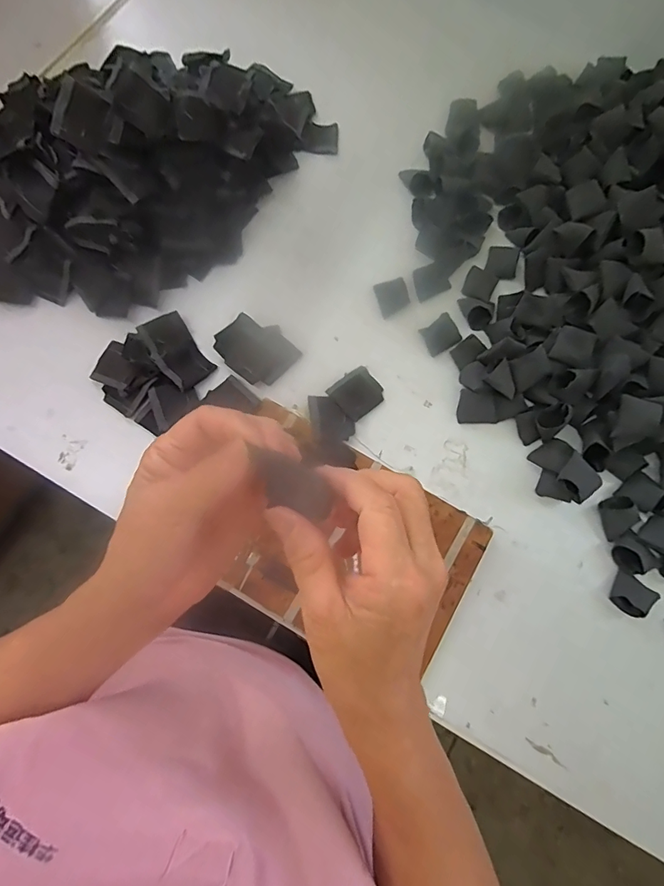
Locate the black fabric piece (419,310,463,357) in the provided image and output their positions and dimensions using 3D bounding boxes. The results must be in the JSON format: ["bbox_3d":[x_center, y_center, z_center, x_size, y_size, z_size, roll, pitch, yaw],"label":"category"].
[{"bbox_3d":[0.124,-0.123,0.502,0.040,0.008,0.036,-30,79,-9],"label":"black fabric piece"}]

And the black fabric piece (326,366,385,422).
[{"bbox_3d":[0.028,-0.054,0.481,0.052,0.005,0.048,-39,81,-10],"label":"black fabric piece"}]

